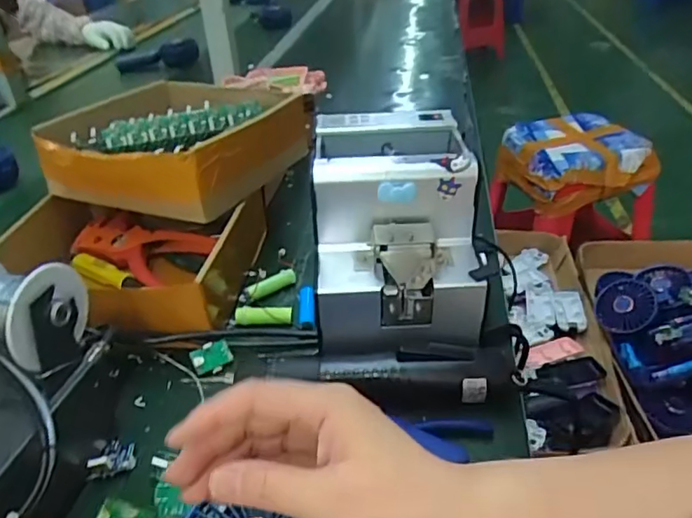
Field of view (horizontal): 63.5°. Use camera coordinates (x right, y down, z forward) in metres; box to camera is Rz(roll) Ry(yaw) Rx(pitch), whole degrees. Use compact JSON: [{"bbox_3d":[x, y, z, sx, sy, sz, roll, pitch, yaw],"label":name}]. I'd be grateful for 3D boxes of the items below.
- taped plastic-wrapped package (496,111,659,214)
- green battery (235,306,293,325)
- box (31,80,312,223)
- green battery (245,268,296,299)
[{"bbox_3d":[0.564,-0.245,1.399,0.291,0.130,0.270,-10,34,-9],"label":"taped plastic-wrapped package"},{"bbox_3d":[-0.073,0.049,0.488,0.050,0.015,0.017,2,34,7],"label":"green battery"},{"bbox_3d":[-0.179,-0.126,0.588,0.204,0.068,0.231,7,35,16],"label":"box"},{"bbox_3d":[-0.071,0.024,0.529,0.050,0.016,0.011,-26,40,-31],"label":"green battery"}]

